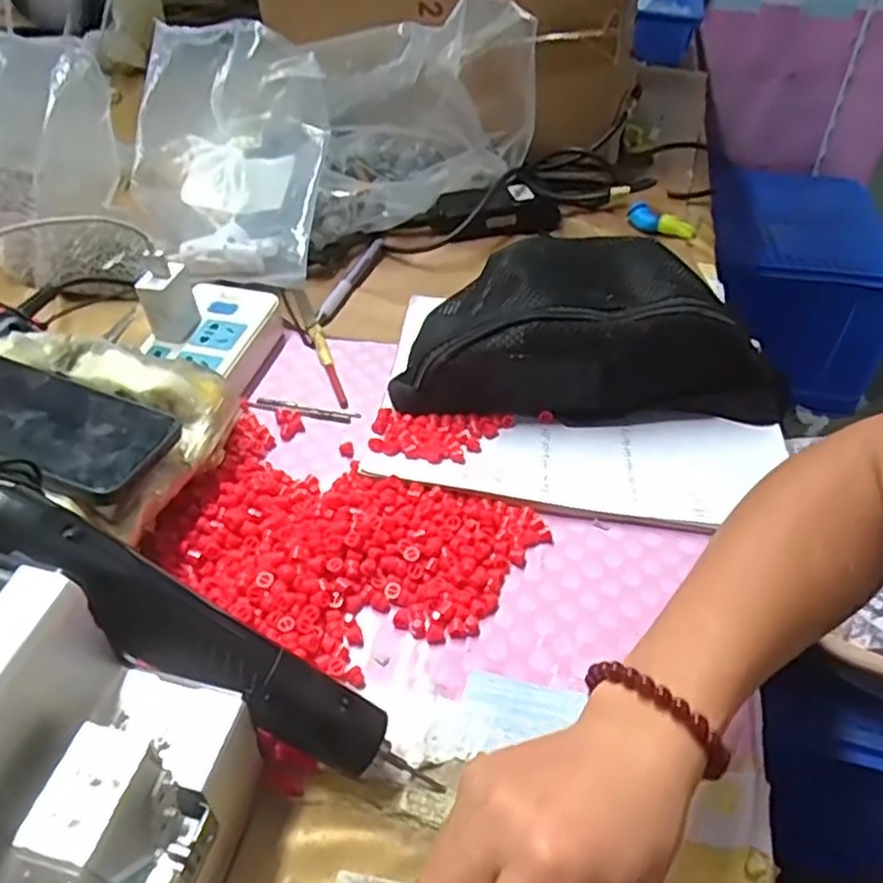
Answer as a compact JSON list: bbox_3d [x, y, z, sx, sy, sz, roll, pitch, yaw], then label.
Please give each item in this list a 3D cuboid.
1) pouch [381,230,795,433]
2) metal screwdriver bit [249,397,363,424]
[{"bbox_3d":[0.111,-0.084,0.538,0.279,0.087,0.134,3,45,-2],"label":"pouch"},{"bbox_3d":[-0.100,-0.023,0.540,0.081,0.006,0.013,14,46,7],"label":"metal screwdriver bit"}]

